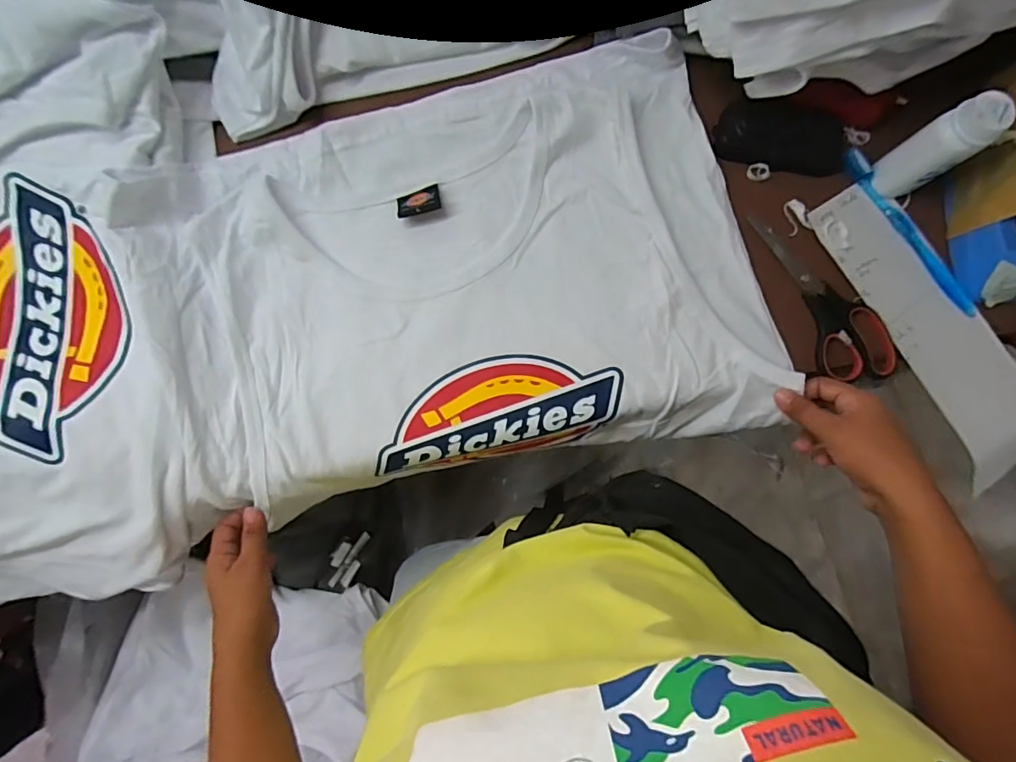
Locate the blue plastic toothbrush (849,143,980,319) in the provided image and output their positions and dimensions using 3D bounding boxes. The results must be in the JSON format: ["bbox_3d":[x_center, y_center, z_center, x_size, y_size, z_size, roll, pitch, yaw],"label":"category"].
[{"bbox_3d":[0.361,-0.135,0.446,0.017,0.016,0.178,-37,85,-3],"label":"blue plastic toothbrush"}]

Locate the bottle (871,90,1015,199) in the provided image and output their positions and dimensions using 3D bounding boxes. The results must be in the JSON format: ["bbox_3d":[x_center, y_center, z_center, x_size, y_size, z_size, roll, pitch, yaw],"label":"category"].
[{"bbox_3d":[0.347,-0.188,0.410,0.030,0.100,0.038,-33,85,-2],"label":"bottle"}]

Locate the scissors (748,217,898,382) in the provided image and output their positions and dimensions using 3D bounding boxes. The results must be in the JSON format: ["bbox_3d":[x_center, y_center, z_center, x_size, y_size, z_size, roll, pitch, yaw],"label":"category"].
[{"bbox_3d":[0.280,-0.077,0.446,0.067,0.007,0.170,-27,85,-2],"label":"scissors"}]

